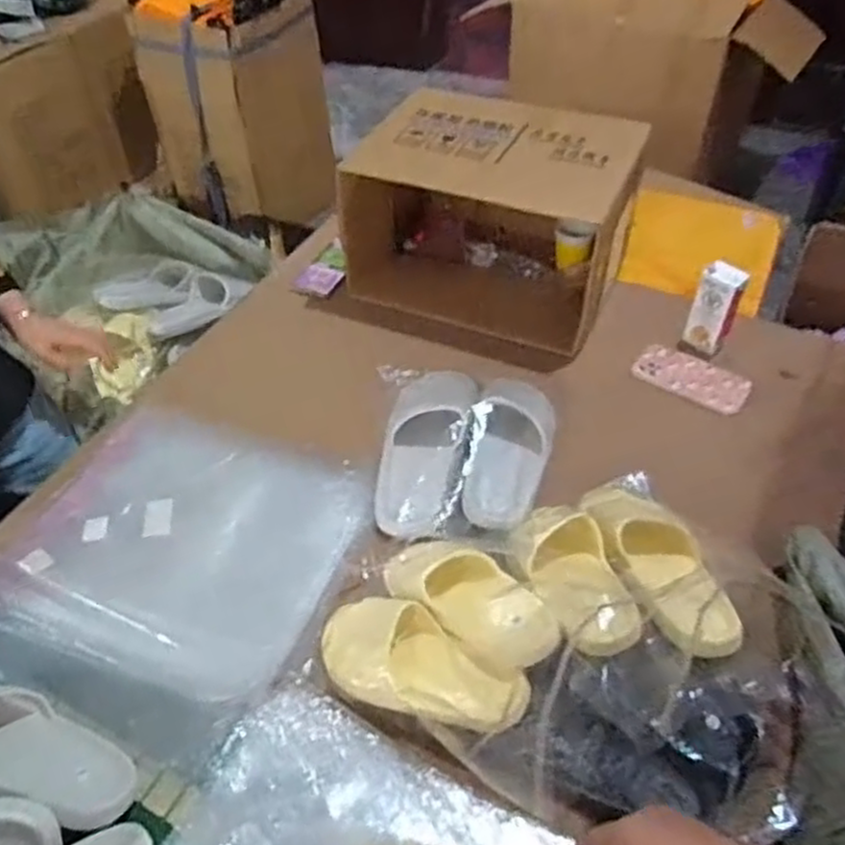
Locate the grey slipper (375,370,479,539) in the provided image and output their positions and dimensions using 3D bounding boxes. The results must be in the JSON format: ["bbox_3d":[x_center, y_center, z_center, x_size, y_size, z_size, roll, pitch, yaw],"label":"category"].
[{"bbox_3d":[0.005,0.023,0.980,0.118,0.067,0.285,5,48,7],"label":"grey slipper"}]

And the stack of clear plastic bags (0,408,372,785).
[{"bbox_3d":[-0.309,0.157,0.906,0.404,0.019,0.427,16,50,17],"label":"stack of clear plastic bags"}]

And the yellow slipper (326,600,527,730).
[{"bbox_3d":[-0.004,0.254,0.771,0.233,0.059,0.111,19,51,19],"label":"yellow slipper"}]

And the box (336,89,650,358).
[{"bbox_3d":[0.110,-0.319,1.158,0.406,0.276,0.236,18,51,18],"label":"box"}]

